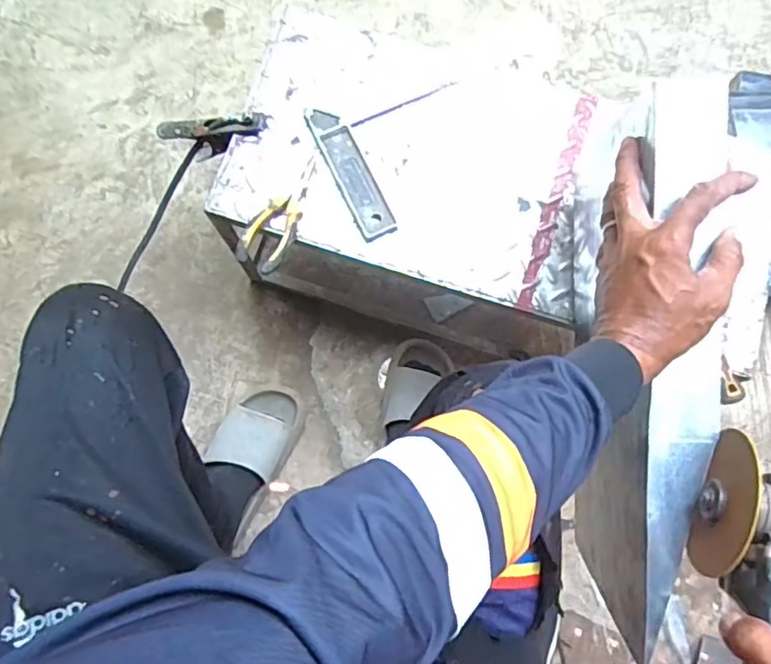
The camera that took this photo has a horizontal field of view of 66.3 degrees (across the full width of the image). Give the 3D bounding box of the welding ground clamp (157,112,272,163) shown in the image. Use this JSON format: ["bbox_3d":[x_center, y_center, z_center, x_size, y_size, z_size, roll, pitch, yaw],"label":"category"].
[{"bbox_3d":[-0.219,-0.248,0.751,0.153,0.043,0.052,5,79,26],"label":"welding ground clamp"}]

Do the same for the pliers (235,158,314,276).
[{"bbox_3d":[-0.126,-0.141,0.695,0.055,0.019,0.145,20,79,1],"label":"pliers"}]

